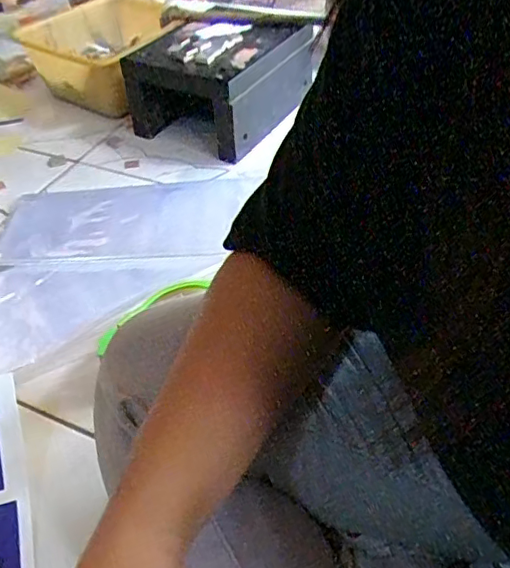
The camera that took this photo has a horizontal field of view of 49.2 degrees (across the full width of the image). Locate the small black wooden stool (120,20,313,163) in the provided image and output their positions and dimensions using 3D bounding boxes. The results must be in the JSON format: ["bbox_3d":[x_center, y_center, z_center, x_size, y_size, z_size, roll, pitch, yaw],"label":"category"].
[{"bbox_3d":[-0.059,-0.357,0.957,0.211,0.128,0.281,23,50,24],"label":"small black wooden stool"}]

